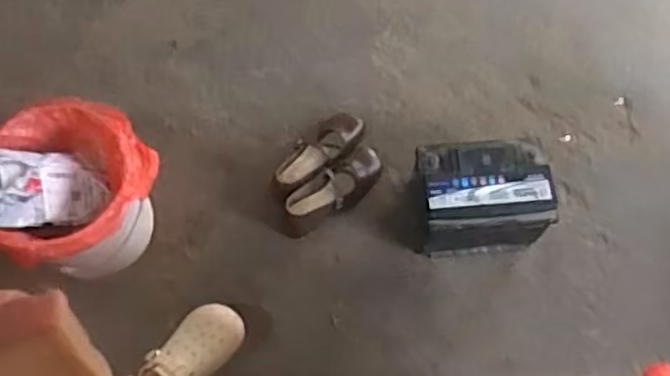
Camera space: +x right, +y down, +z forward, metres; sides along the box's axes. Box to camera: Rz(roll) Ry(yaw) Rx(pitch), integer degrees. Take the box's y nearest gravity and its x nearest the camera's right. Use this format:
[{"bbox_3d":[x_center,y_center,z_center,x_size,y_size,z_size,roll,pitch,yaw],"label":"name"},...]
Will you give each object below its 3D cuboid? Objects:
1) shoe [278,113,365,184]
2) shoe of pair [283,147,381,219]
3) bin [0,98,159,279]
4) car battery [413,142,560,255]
[{"bbox_3d":[-0.032,-0.078,1.444,0.226,0.057,0.096,-36,71,-14],"label":"shoe"},{"bbox_3d":[0.006,0.000,1.412,0.223,0.055,0.082,-31,70,-13],"label":"shoe of pair"},{"bbox_3d":[-0.472,-0.002,1.283,0.272,0.325,0.263,0,67,0],"label":"bin"},{"bbox_3d":[0.271,0.020,1.298,0.232,0.184,0.171,-4,67,-2],"label":"car battery"}]

